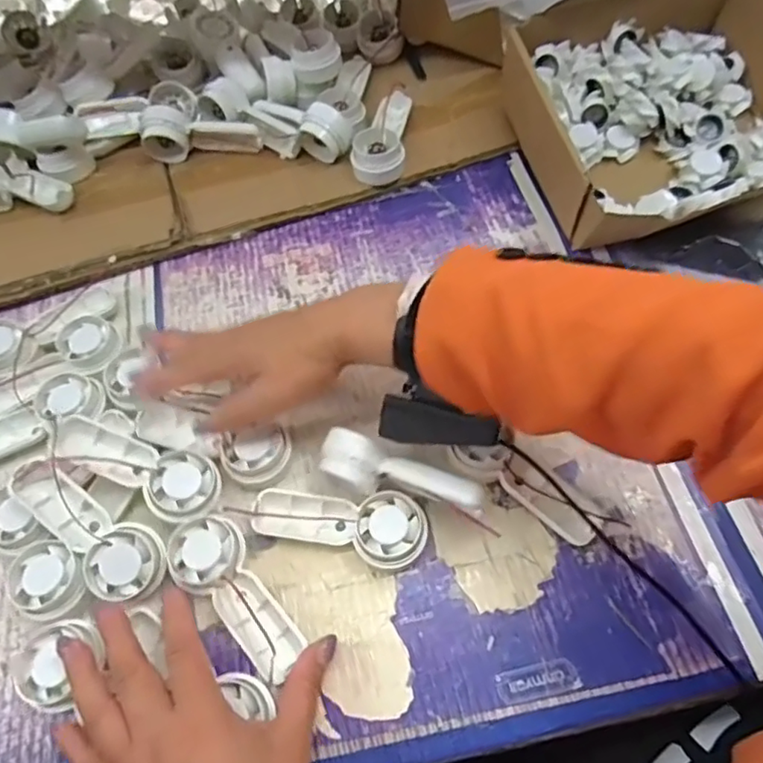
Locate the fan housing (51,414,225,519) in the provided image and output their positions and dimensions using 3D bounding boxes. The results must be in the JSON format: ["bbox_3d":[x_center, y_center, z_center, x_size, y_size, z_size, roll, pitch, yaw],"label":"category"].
[{"bbox_3d":[-0.159,0.050,0.378,0.110,0.023,0.046,24,64,15],"label":"fan housing"}]

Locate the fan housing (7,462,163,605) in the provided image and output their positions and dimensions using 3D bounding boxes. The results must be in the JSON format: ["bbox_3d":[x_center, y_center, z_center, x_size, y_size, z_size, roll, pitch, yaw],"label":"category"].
[{"bbox_3d":[-0.182,0.090,0.356,0.107,0.021,0.044,33,67,19],"label":"fan housing"}]

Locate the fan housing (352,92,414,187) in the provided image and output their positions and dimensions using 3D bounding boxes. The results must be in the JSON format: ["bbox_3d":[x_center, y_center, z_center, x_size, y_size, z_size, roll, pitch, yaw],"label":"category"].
[{"bbox_3d":[0.002,-0.231,0.534,0.046,0.031,0.110,4,61,5],"label":"fan housing"}]

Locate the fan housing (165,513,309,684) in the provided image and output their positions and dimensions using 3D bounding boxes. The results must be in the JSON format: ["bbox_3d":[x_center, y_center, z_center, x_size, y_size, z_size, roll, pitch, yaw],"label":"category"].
[{"bbox_3d":[-0.089,0.132,0.353,0.043,0.024,0.107,-33,65,-15],"label":"fan housing"}]

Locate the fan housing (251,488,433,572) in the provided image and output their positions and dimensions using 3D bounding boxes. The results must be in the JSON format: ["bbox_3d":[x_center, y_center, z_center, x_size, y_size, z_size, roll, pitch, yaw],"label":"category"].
[{"bbox_3d":[-0.028,0.094,0.370,0.111,0.025,0.045,3,61,4],"label":"fan housing"}]

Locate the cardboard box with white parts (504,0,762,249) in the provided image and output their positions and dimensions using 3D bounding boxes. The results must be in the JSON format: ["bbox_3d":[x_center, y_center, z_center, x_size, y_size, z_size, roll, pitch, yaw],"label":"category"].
[{"bbox_3d":[0.225,-0.222,0.475,0.228,0.084,0.203,-21,62,-9],"label":"cardboard box with white parts"}]

